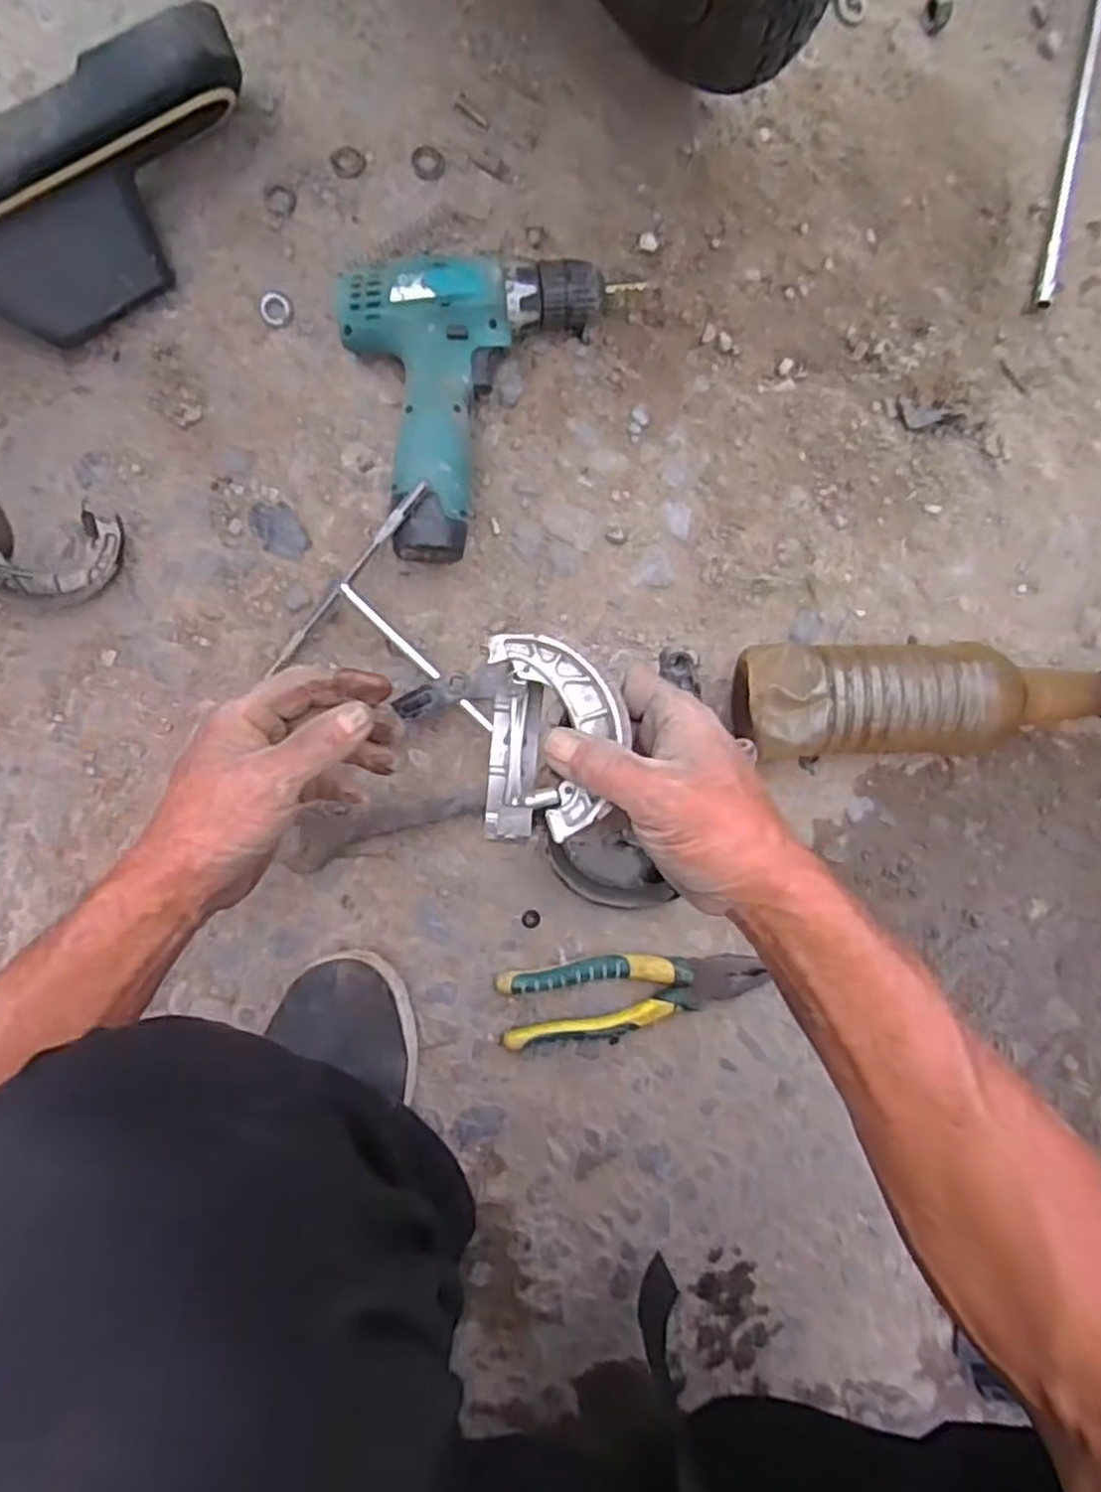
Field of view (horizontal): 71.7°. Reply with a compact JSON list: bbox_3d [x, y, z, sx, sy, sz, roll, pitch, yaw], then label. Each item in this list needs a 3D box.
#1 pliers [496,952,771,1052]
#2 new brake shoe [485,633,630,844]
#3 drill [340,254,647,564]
[{"bbox_3d":[0.057,0.172,0.533,0.181,0.020,0.055,-5,88,-2],"label":"pliers"},{"bbox_3d":[0.001,-0.003,0.367,0.059,0.060,0.090,2,89,-5],"label":"new brake shoe"},{"bbox_3d":[-0.042,-0.227,0.522,0.181,0.058,0.192,-4,88,-2],"label":"drill"}]

